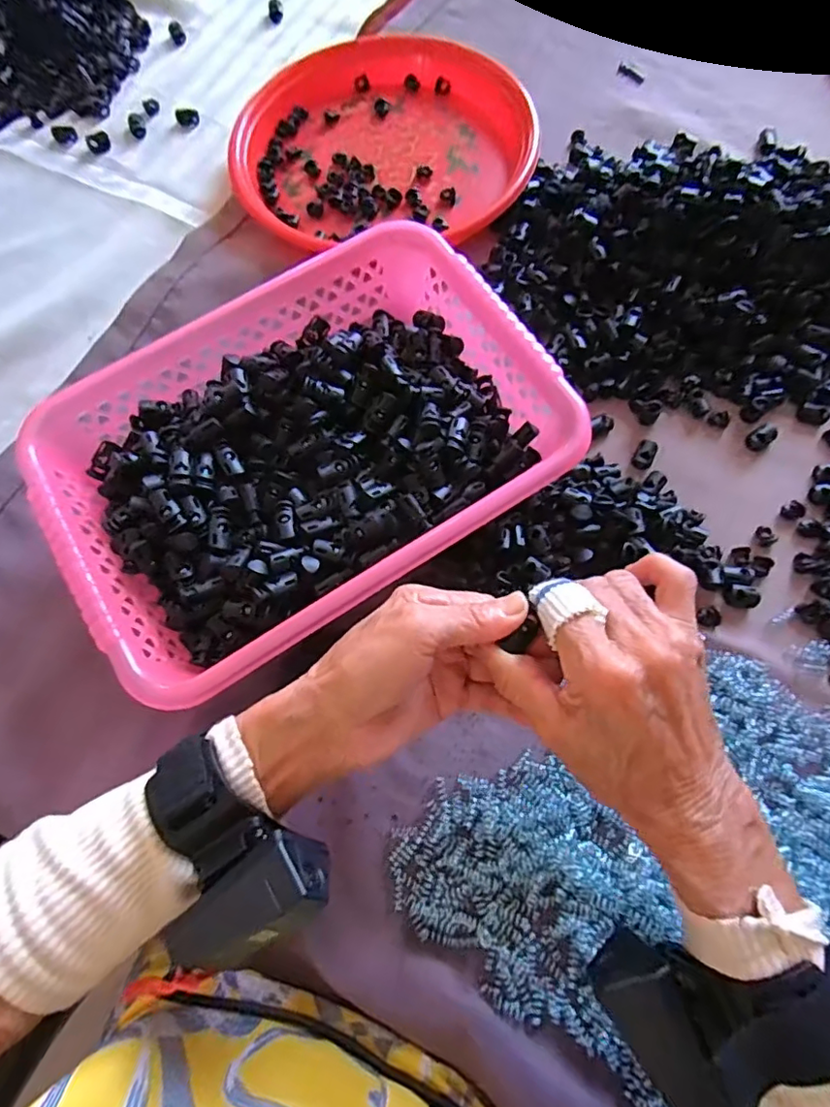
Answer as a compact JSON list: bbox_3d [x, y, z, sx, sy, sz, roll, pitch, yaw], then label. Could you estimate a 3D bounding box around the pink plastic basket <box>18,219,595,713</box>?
[{"bbox_3d":[-0.068,-0.065,0.372,0.307,0.071,0.225,-34,74,-8],"label":"pink plastic basket"}]

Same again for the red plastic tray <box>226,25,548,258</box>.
[{"bbox_3d":[-0.025,-0.376,0.491,0.246,0.034,0.242,1,72,3],"label":"red plastic tray"}]

